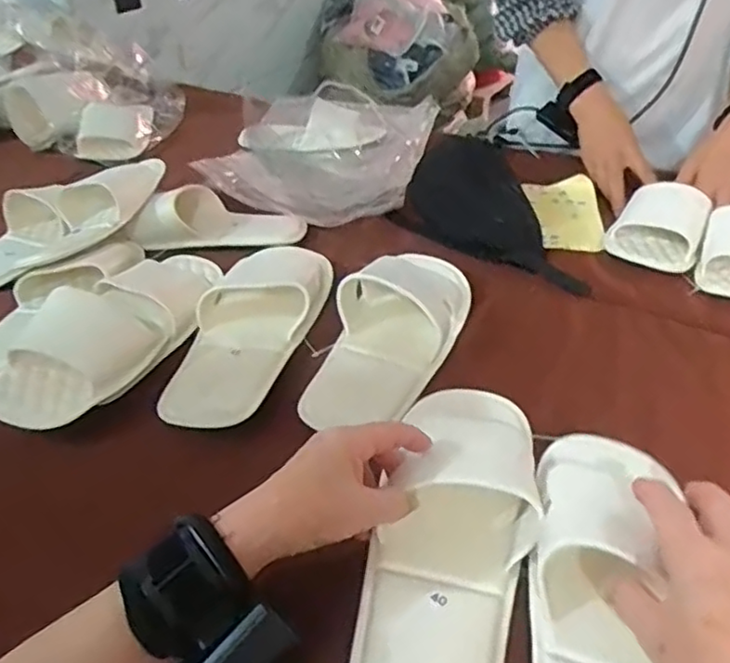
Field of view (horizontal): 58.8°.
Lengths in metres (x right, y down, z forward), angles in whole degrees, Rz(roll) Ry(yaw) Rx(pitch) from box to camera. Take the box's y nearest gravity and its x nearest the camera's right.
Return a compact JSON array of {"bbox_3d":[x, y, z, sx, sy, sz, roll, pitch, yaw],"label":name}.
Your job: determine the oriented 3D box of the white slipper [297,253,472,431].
[{"bbox_3d":[0.030,-0.013,0.624,0.119,0.053,0.256,13,39,13],"label":"white slipper"}]

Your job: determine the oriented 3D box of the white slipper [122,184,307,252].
[{"bbox_3d":[-0.175,-0.136,0.794,0.205,0.059,0.076,-1,38,-5],"label":"white slipper"}]

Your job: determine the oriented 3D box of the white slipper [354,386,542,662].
[{"bbox_3d":[0.060,0.136,0.437,0.098,0.060,0.270,13,47,13],"label":"white slipper"}]

